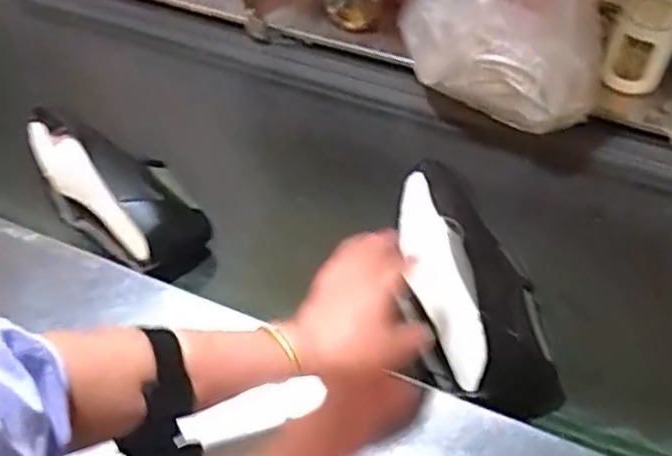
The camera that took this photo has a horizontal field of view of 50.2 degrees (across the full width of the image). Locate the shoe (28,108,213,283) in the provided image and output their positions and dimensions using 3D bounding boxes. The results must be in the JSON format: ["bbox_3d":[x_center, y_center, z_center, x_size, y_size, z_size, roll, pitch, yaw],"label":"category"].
[{"bbox_3d":[-0.248,-0.046,0.822,0.250,0.097,0.109,38,59,25],"label":"shoe"}]

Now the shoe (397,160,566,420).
[{"bbox_3d":[0.129,0.051,0.709,0.121,0.092,0.289,-14,57,-13],"label":"shoe"}]

